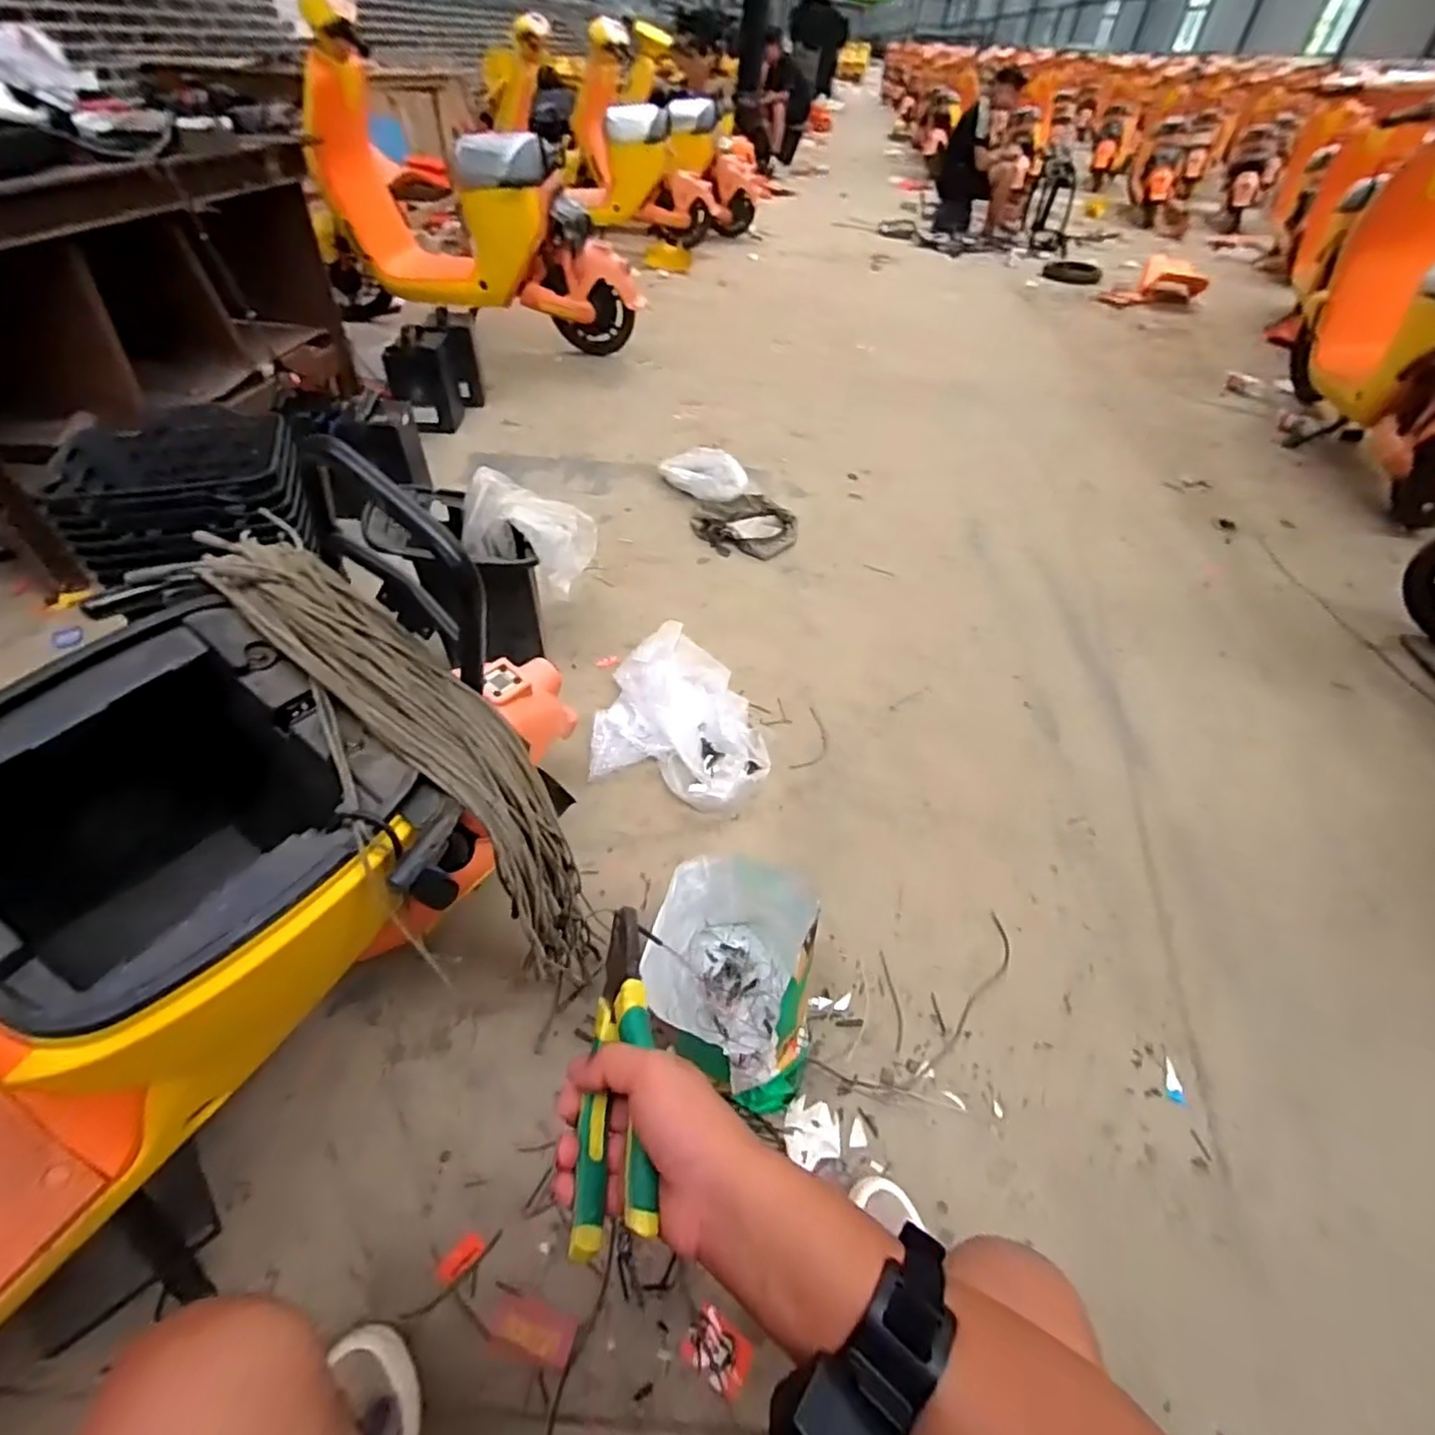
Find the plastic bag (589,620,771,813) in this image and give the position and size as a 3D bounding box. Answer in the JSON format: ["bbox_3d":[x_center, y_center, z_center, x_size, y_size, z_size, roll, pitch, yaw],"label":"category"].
[{"bbox_3d":[-0.053,-0.031,1.343,0.343,0.058,0.499,9,48,5],"label":"plastic bag"}]

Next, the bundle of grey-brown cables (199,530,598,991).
[{"bbox_3d":[-0.248,0.027,0.581,0.468,0.129,0.082,53,52,-16],"label":"bundle of grey-brown cables"}]

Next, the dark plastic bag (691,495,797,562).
[{"bbox_3d":[0.076,-0.548,1.855,0.291,0.030,0.298,6,48,2],"label":"dark plastic bag"}]

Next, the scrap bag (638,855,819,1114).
[{"bbox_3d":[0.025,0.339,0.857,0.218,0.263,0.257,15,49,10],"label":"scrap bag"}]

